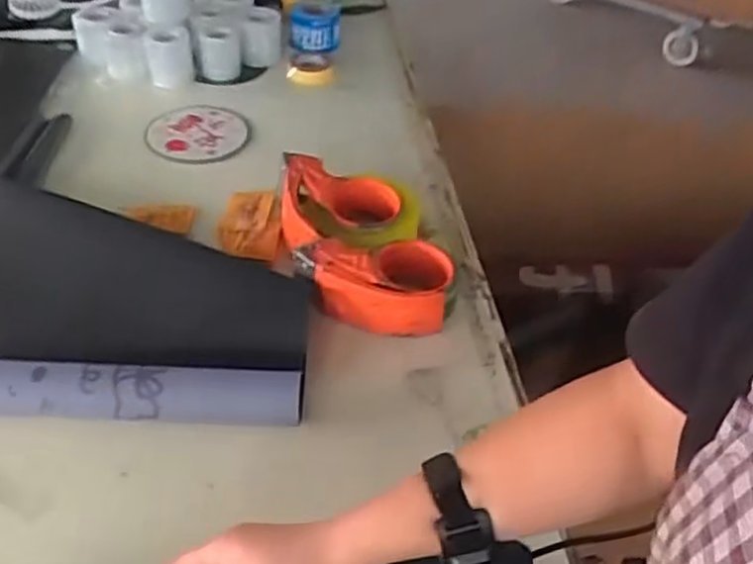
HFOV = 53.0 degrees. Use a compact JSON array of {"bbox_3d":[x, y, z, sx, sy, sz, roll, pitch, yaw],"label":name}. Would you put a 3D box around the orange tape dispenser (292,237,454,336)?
[{"bbox_3d":[-0.002,0.000,0.763,0.162,0.058,0.094,5,43,1],"label":"orange tape dispenser"}]

